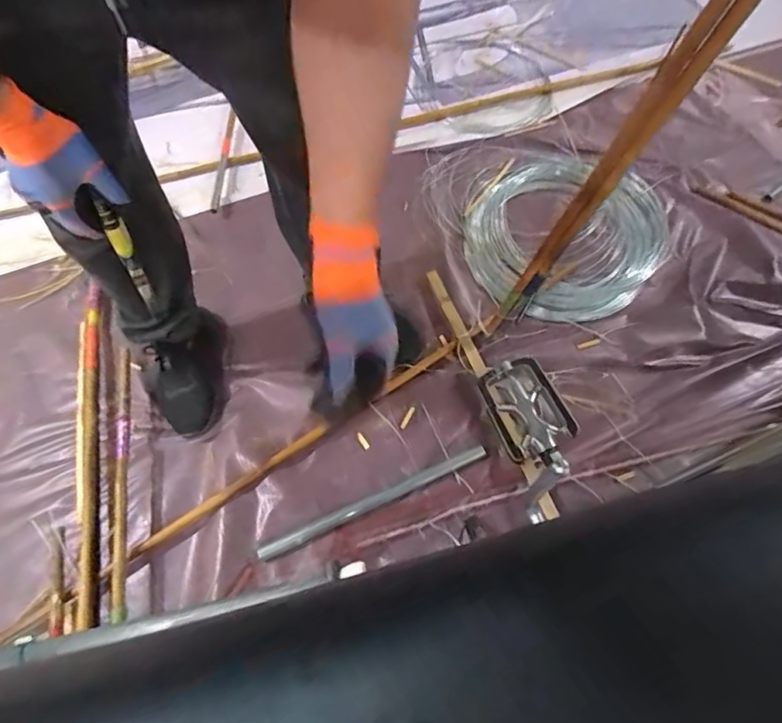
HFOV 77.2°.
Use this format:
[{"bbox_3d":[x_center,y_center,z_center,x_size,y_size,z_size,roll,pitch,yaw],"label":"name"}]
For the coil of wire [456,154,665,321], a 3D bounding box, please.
[{"bbox_3d":[0.404,-0.290,1.154,0.511,0.060,0.412,-38,69,-16],"label":"coil of wire"}]

